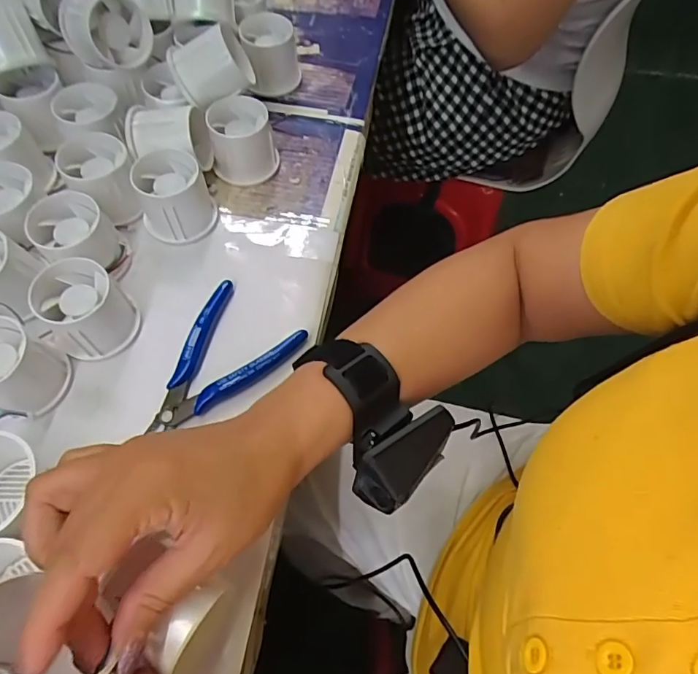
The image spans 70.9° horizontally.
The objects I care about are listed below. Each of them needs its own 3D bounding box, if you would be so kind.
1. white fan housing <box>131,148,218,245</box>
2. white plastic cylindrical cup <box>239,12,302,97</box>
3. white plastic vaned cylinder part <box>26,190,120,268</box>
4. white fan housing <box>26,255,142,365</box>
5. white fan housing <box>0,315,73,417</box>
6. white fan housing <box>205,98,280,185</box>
[{"bbox_3d":[-0.138,-0.112,0.385,0.054,0.052,0.056,1,63,-1],"label":"white fan housing"},{"bbox_3d":[-0.074,-0.267,0.467,0.050,0.053,0.049,1,63,-1],"label":"white plastic cylindrical cup"},{"bbox_3d":[-0.200,-0.072,0.361,0.049,0.048,0.053,1,63,-1],"label":"white plastic vaned cylinder part"},{"bbox_3d":[-0.183,-0.019,0.340,0.055,0.046,0.054,1,63,-1],"label":"white fan housing"},{"bbox_3d":[-0.222,0.020,0.322,0.056,0.045,0.050,19,64,8],"label":"white fan housing"},{"bbox_3d":[-0.091,-0.166,0.418,0.052,0.050,0.051,-11,64,-7],"label":"white fan housing"}]

